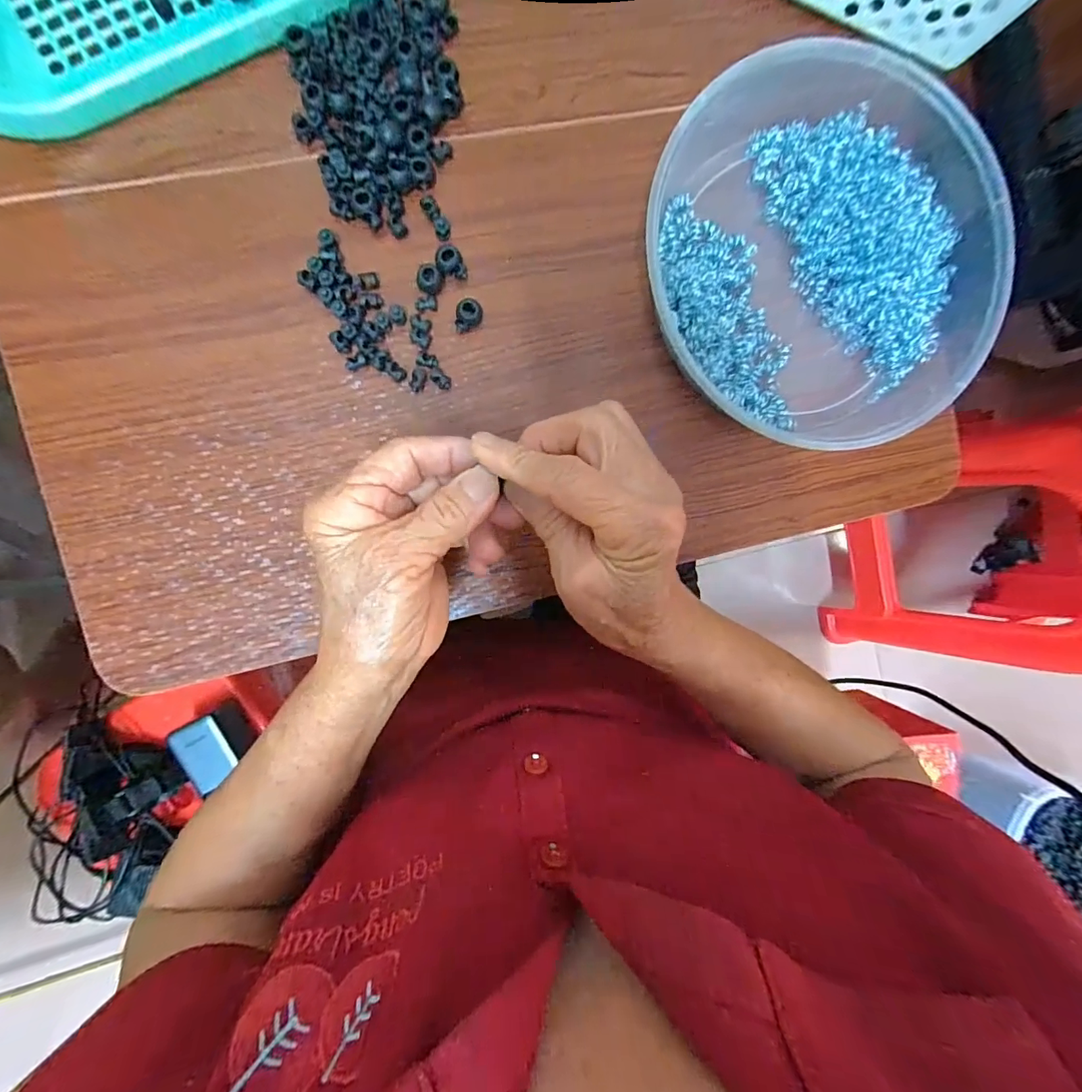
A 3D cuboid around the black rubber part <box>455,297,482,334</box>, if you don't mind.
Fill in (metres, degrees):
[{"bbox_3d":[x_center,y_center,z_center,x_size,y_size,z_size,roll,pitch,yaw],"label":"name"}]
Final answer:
[{"bbox_3d":[-0.044,-0.140,0.283,0.016,0.016,0.017,1,93,-7],"label":"black rubber part"}]

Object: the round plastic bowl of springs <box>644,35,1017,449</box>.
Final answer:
[{"bbox_3d":[0.173,-0.184,0.290,0.219,0.044,0.225,0,93,-7],"label":"round plastic bowl of springs"}]

